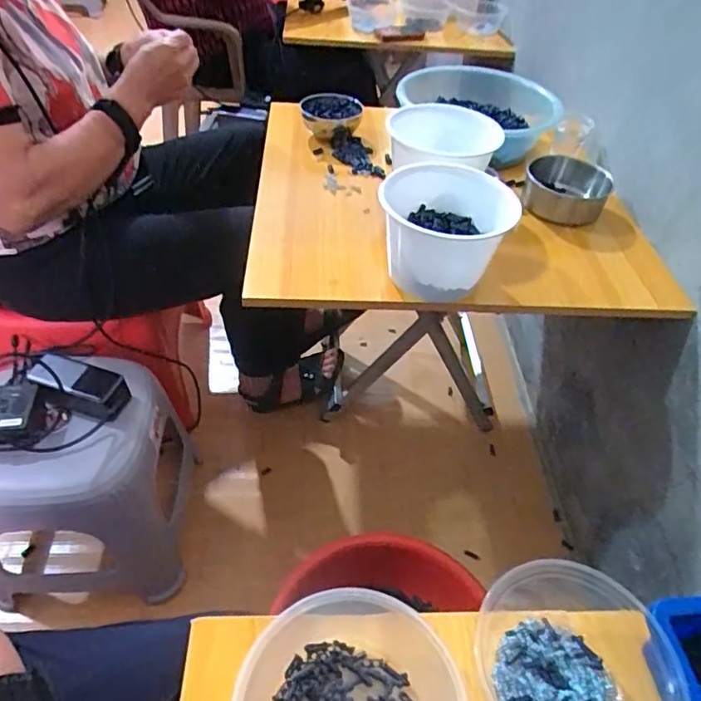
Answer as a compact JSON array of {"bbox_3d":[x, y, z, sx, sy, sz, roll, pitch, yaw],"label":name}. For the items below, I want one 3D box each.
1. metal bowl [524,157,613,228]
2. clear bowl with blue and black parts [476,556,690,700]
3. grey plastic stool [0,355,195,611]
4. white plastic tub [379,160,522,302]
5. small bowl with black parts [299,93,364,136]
[{"bbox_3d":[0.348,-0.262,0.883,0.125,0.057,0.125,2,46,-3],"label":"metal bowl"},{"bbox_3d":[0.168,0.225,0.386,0.124,0.057,0.132,2,46,-3],"label":"clear bowl with blue and black parts"},{"bbox_3d":[-0.422,0.224,0.899,0.265,0.363,0.263,-2,47,-7],"label":"grey plastic stool"},{"bbox_3d":[0.121,-0.152,0.700,0.149,0.105,0.160,2,46,-3],"label":"white plastic tub"},{"bbox_3d":[-0.037,-0.441,1.042,0.116,0.059,0.101,4,46,-1],"label":"small bowl with black parts"}]

